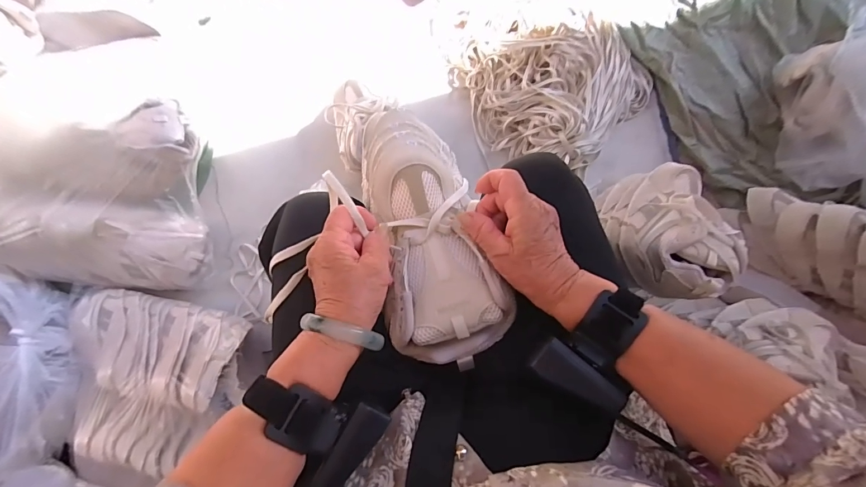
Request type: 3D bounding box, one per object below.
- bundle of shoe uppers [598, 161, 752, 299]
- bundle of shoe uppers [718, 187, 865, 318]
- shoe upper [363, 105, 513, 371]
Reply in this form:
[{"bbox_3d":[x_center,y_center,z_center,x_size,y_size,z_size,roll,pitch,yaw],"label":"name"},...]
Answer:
[{"bbox_3d":[0.324,-0.022,0.543,0.147,0.161,0.192,2,85,0],"label":"bundle of shoe uppers"},{"bbox_3d":[0.666,0.024,0.603,0.298,0.156,0.120,37,86,3],"label":"bundle of shoe uppers"},{"bbox_3d":[-0.009,-0.019,0.380,0.107,0.078,0.264,-16,72,-1],"label":"shoe upper"}]

